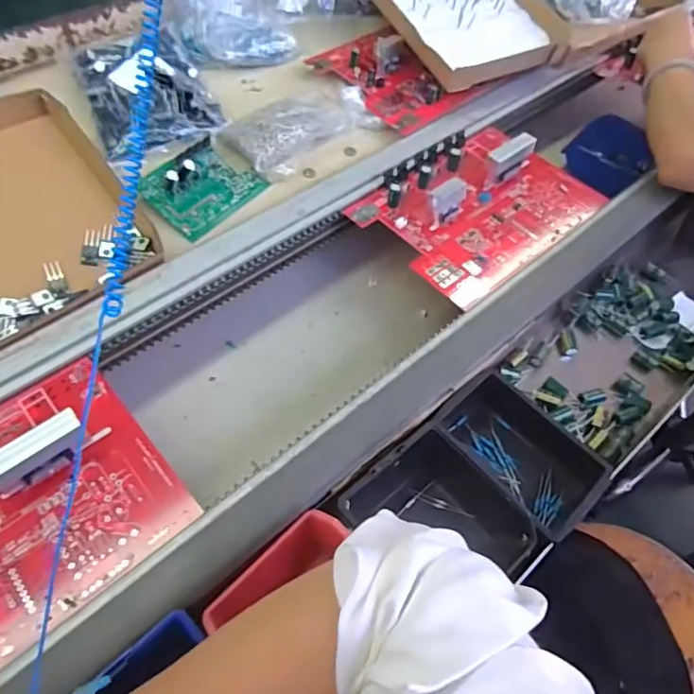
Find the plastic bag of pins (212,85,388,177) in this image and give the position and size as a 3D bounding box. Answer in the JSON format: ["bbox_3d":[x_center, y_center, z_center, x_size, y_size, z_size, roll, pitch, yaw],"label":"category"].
[{"bbox_3d":[-0.063,-0.295,0.709,0.115,0.035,0.197,39,62,24],"label":"plastic bag of pins"}]

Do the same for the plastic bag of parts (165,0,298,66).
[{"bbox_3d":[-0.172,-0.489,0.776,0.170,0.106,0.164,-14,55,-11],"label":"plastic bag of parts"}]

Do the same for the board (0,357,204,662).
[{"bbox_3d":[-0.289,0.138,0.409,0.289,0.050,0.201,-37,63,-25],"label":"board"}]

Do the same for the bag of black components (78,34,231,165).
[{"bbox_3d":[-0.262,-0.332,0.699,0.156,0.062,0.182,-27,59,-20],"label":"bag of black components"}]

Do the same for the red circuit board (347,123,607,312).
[{"bbox_3d":[0.168,-0.181,0.670,0.284,0.057,0.203,-36,62,-24],"label":"red circuit board"}]

